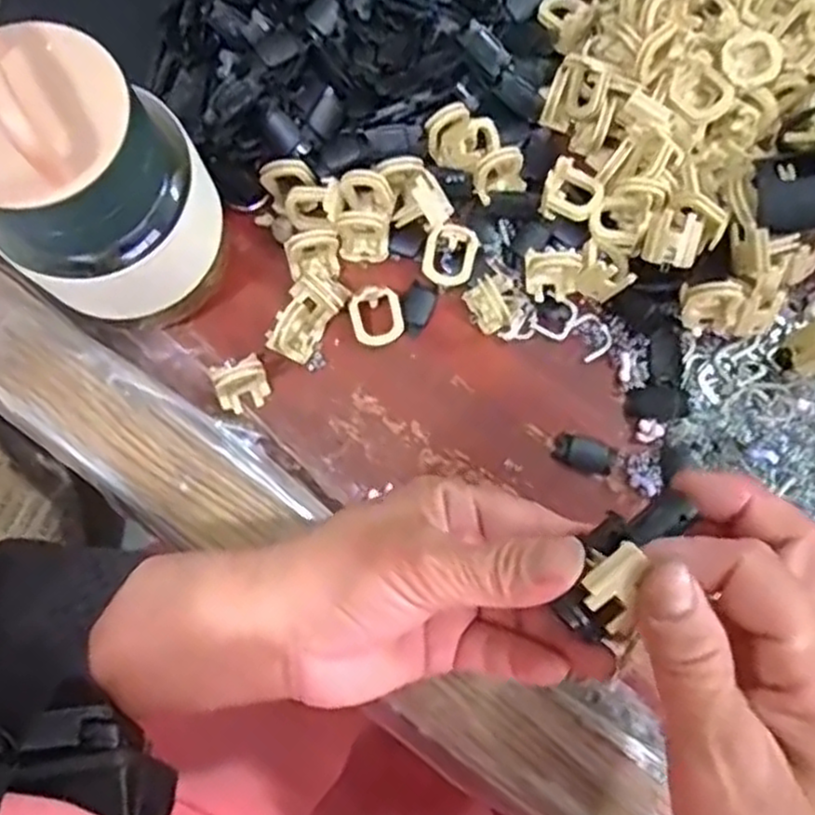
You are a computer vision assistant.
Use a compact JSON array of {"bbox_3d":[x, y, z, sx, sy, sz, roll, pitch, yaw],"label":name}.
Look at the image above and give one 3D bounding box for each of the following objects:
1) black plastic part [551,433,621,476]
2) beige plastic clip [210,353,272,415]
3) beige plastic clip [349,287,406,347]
[{"bbox_3d":[0.075,0.020,0.306,0.026,0.004,0.014,22,81,5],"label":"black plastic part"},{"bbox_3d":[-0.069,-0.009,0.303,0.021,0.021,0.017,-16,80,-1],"label":"beige plastic clip"},{"bbox_3d":[-0.014,-0.040,0.313,0.022,0.010,0.025,-17,109,-8],"label":"beige plastic clip"}]

